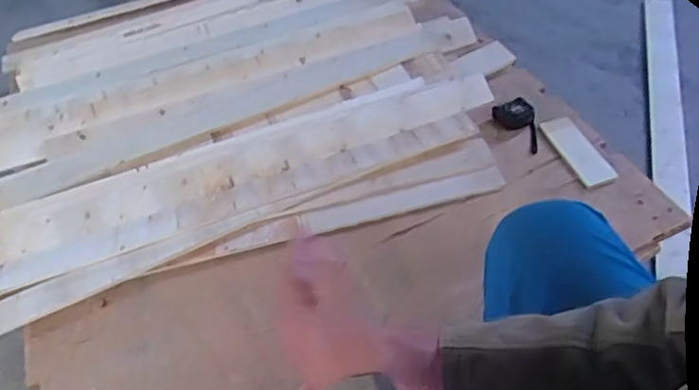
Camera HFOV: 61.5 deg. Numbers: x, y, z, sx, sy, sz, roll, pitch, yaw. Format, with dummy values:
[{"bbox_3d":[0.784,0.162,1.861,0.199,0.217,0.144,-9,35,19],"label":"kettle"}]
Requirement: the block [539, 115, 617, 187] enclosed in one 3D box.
[{"bbox_3d":[0.447,-0.087,1.148,0.069,0.018,0.207,-14,45,-8],"label":"block"}]

